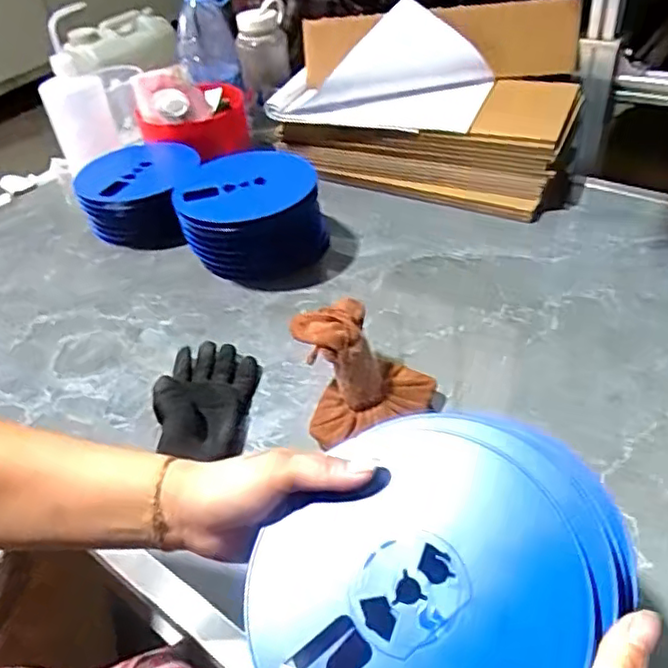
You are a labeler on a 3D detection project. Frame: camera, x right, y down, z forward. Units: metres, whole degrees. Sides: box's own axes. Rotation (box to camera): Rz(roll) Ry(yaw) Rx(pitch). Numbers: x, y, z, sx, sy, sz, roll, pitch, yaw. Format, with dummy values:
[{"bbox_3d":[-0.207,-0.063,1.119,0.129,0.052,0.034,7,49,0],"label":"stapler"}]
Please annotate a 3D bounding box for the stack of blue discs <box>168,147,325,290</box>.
[{"bbox_3d":[-0.110,-0.147,0.800,0.171,0.108,0.174,-14,40,-8],"label":"stack of blue discs"}]

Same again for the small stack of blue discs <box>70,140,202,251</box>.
[{"bbox_3d":[-0.268,-0.198,0.893,0.174,0.096,0.140,10,43,19],"label":"small stack of blue discs"}]

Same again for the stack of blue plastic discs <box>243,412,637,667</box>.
[{"bbox_3d":[0.052,0.134,0.337,0.156,0.045,0.189,35,77,27],"label":"stack of blue plastic discs"}]

